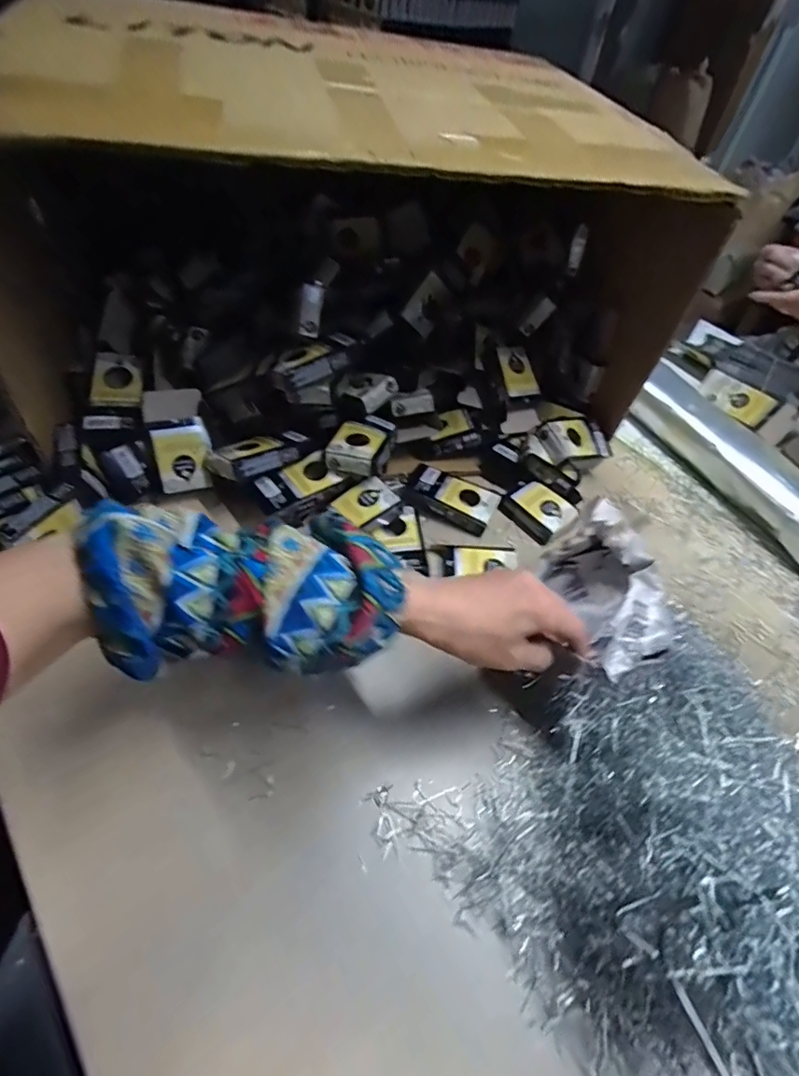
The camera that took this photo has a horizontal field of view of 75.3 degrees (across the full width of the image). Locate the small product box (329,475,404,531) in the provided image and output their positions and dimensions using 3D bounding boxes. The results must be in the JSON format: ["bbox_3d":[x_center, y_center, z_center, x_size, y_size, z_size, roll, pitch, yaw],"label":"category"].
[{"bbox_3d":[-0.031,-0.032,0.519,0.056,0.017,0.050,-34,61,-31],"label":"small product box"}]

